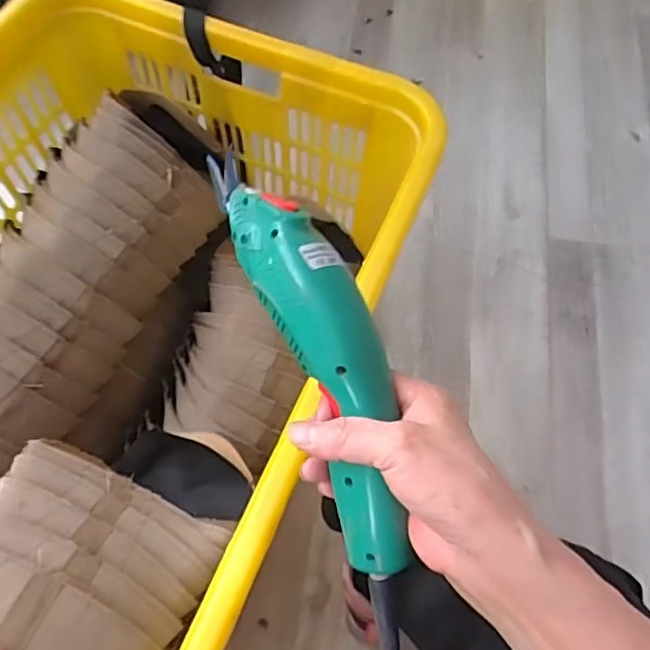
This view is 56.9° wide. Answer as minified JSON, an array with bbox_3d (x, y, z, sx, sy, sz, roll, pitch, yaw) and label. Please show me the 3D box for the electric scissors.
[{"bbox_3d":[0.002,0.011,0.318,0.053,0.035,0.238,-19,84,-11],"label":"electric scissors"}]

